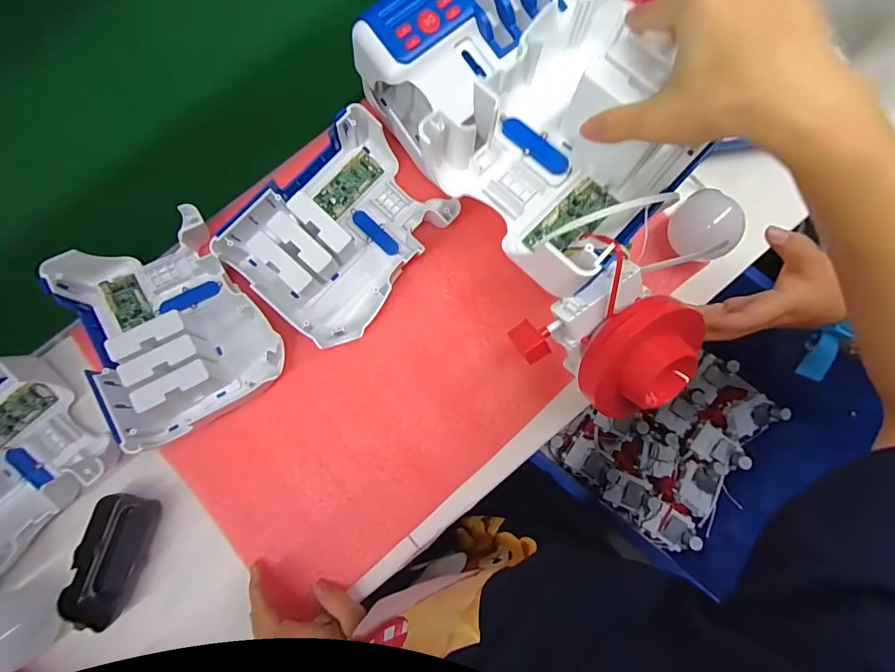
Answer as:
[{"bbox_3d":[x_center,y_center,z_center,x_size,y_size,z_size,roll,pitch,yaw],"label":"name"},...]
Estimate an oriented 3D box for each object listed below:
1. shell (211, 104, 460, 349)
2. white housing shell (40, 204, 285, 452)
[{"bbox_3d":[-0.095,-0.098,0.373,0.137,0.066,0.187,39,86,5],"label":"shell"},{"bbox_3d":[-0.249,-0.013,0.369,0.142,0.073,0.187,-35,84,-2],"label":"white housing shell"}]

